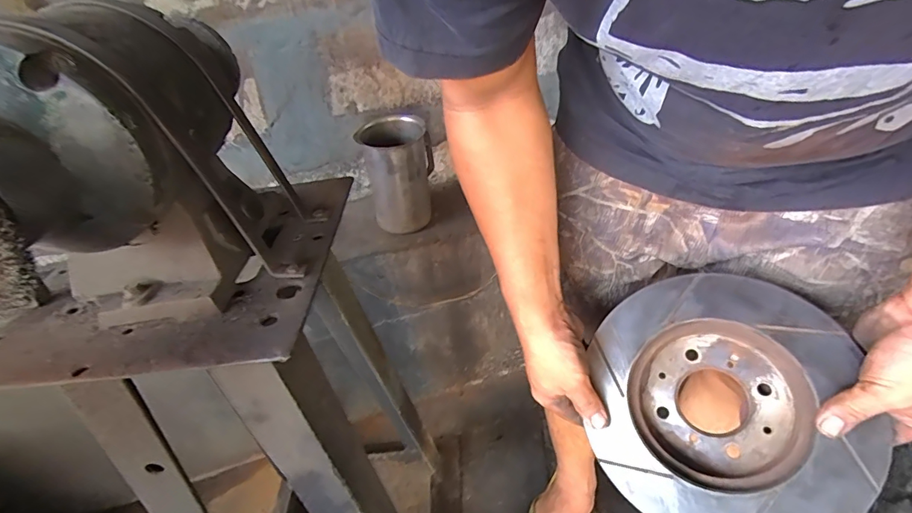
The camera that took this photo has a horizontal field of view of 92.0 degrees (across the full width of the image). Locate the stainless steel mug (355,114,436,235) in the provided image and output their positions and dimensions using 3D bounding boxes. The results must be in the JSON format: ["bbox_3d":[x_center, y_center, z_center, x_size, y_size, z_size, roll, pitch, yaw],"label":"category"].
[{"bbox_3d":[-0.108,-0.165,0.867,0.119,0.196,0.125,-7,36,0],"label":"stainless steel mug"}]

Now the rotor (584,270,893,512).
[{"bbox_3d":[0.263,0.147,0.447,0.228,0.043,0.248,-8,72,26],"label":"rotor"}]

